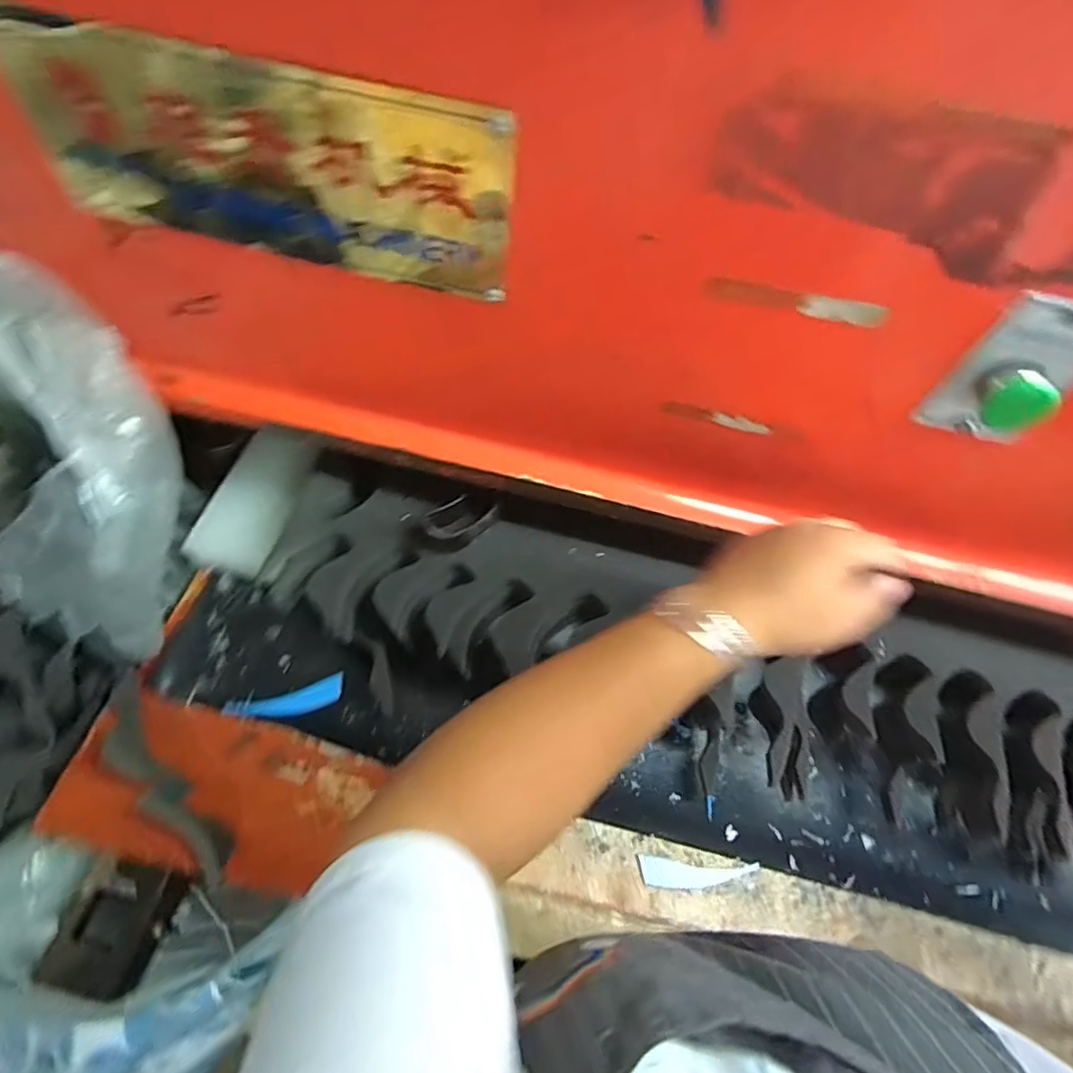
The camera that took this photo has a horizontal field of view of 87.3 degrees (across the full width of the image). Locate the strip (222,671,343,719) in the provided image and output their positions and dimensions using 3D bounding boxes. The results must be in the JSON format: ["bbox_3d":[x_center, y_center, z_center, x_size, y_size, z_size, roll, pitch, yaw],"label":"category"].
[{"bbox_3d":[-0.225,0.150,0.507,0.098,0.004,0.033,-12,38,-21],"label":"strip"}]

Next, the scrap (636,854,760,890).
[{"bbox_3d":[0.132,0.276,0.459,0.097,0.004,0.023,5,60,-1],"label":"scrap"}]

